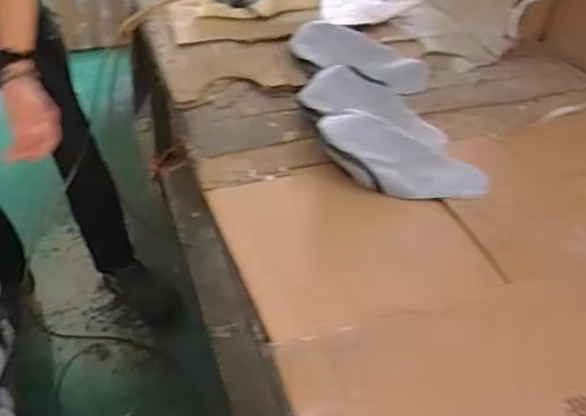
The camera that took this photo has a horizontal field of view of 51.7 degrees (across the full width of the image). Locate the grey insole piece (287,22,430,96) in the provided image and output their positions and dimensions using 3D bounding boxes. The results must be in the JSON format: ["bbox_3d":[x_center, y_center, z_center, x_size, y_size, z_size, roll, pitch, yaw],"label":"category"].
[{"bbox_3d":[0.144,-0.326,1.298,0.303,0.049,0.117,20,72,6],"label":"grey insole piece"}]

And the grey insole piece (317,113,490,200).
[{"bbox_3d":[0.176,-0.082,1.050,0.308,0.060,0.125,25,43,25],"label":"grey insole piece"}]

